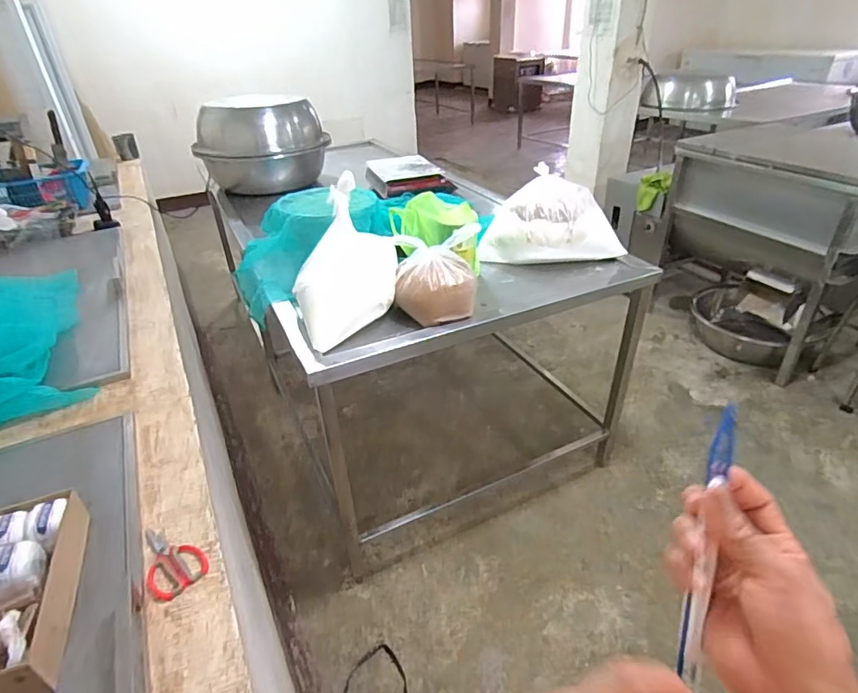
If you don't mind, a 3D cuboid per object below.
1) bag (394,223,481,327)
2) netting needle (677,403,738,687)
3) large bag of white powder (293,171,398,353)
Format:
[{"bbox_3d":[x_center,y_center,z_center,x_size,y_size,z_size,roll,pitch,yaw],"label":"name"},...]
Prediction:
[{"bbox_3d":[0.018,-0.173,1.288,0.202,0.192,0.182,-1,34,2],"label":"bag"},{"bbox_3d":[0.190,0.129,0.344,0.016,0.179,0.010,10,-8,17],"label":"netting needle"},{"bbox_3d":[-0.204,-0.211,1.237,0.307,0.275,0.193,-27,41,-33],"label":"large bag of white powder"}]

